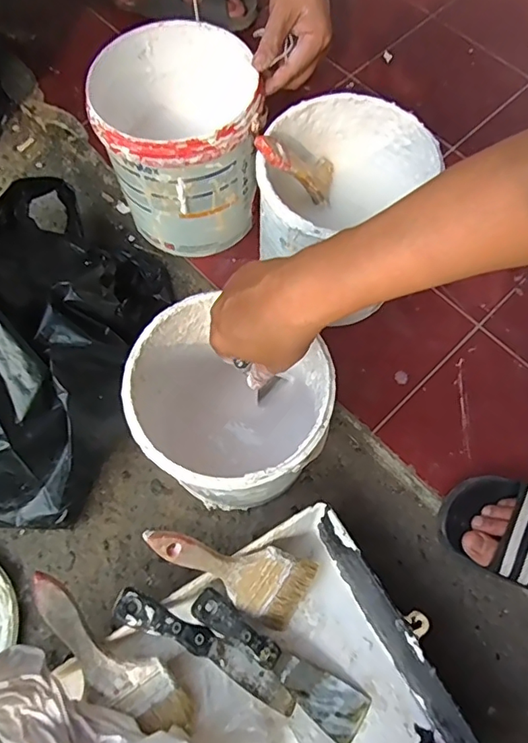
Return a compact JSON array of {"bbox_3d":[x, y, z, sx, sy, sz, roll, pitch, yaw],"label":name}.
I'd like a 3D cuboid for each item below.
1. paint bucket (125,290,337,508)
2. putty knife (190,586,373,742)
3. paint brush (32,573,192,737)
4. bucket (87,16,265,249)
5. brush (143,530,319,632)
[{"bbox_3d":[-0.038,0.046,0.527,0.196,0.187,0.161,23,70,10],"label":"paint bucket"},{"bbox_3d":[0.016,0.284,0.500,0.205,0.011,0.046,40,73,-5],"label":"putty knife"},{"bbox_3d":[-0.139,0.260,0.460,0.048,0.012,0.194,-45,98,-15],"label":"paint brush"},{"bbox_3d":[-0.092,-0.264,0.605,0.167,0.178,0.176,0,68,-1],"label":"bucket"},{"bbox_3d":[-0.029,0.190,0.491,0.192,0.025,0.070,36,67,-29],"label":"brush"}]

